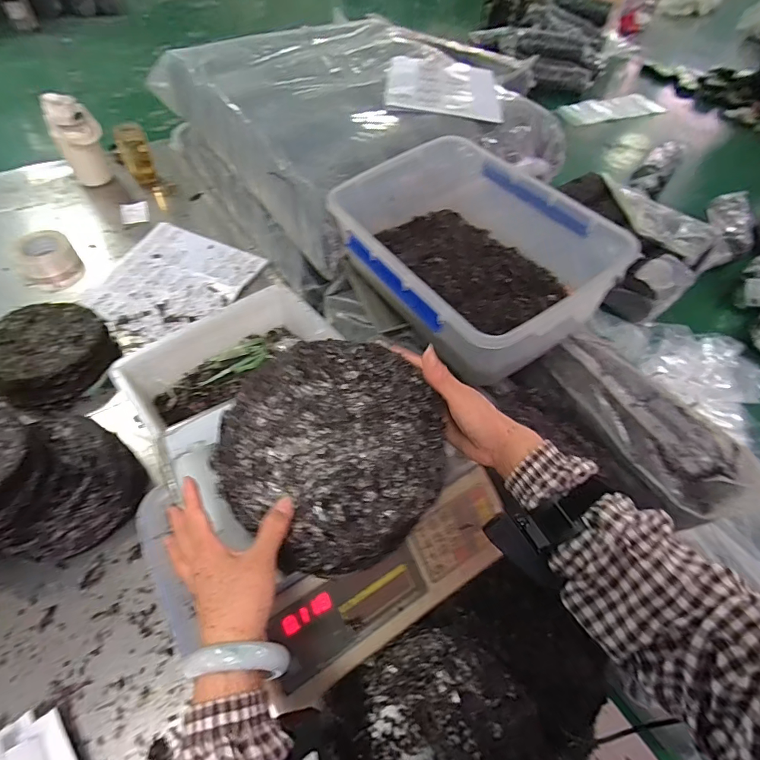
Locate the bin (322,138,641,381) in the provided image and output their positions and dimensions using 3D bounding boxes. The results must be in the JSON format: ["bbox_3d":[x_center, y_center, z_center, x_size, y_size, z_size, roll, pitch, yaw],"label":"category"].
[{"bbox_3d":[0.132,-0.218,0.713,0.307,0.173,0.443,-24,60,-21],"label":"bin"}]

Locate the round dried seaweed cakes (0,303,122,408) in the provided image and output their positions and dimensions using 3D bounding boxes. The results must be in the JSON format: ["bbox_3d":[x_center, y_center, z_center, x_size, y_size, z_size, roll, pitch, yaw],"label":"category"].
[{"bbox_3d":[-0.650,-0.052,0.840,0.216,0.074,0.223,2,54,-3],"label":"round dried seaweed cakes"}]

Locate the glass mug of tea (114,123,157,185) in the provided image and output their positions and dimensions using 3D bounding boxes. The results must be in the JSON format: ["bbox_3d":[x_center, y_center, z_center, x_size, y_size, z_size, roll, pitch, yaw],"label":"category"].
[{"bbox_3d":[-0.688,-0.636,1.204,0.078,0.139,0.063,-23,59,-20],"label":"glass mug of tea"}]

